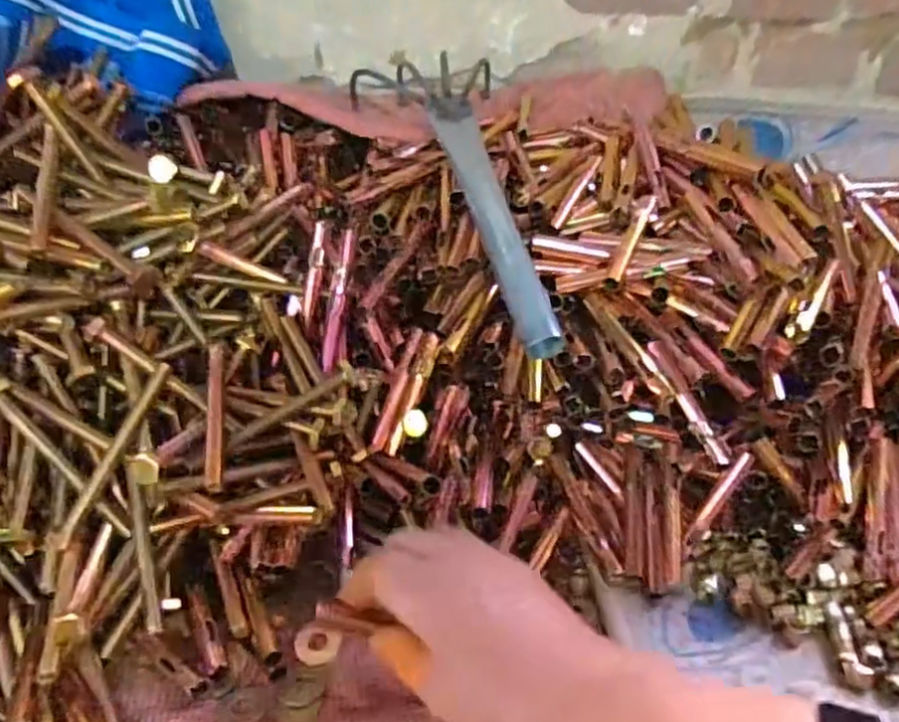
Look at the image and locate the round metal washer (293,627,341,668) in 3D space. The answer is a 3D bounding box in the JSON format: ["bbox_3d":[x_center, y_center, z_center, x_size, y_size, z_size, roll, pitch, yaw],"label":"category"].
[{"bbox_3d":[-0.072,0.156,0.372,0.024,0.004,0.024,2,34,-1],"label":"round metal washer"}]

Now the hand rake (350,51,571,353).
[{"bbox_3d":[0.020,-0.124,0.471,0.114,0.038,0.282,-10,57,-17],"label":"hand rake"}]

